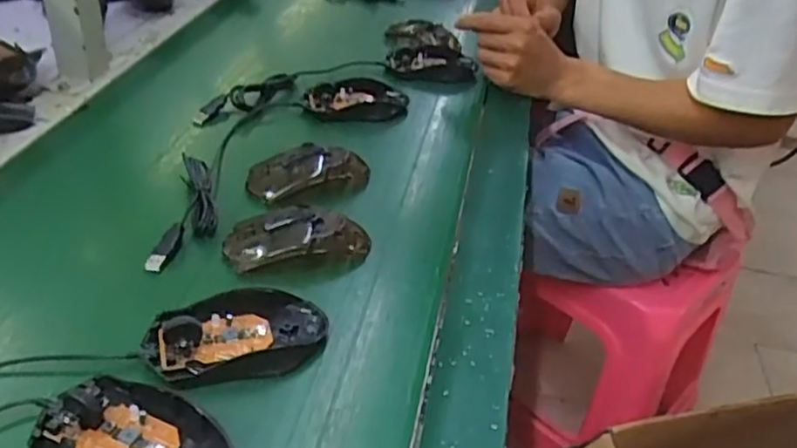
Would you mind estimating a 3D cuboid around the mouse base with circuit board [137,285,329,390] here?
[{"bbox_3d":[-0.103,0.071,0.443,0.112,0.024,0.064,-10,39,-22],"label":"mouse base with circuit board"}]

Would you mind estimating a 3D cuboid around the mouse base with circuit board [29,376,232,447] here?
[{"bbox_3d":[-0.143,0.117,0.372,0.110,0.028,0.064,19,38,16],"label":"mouse base with circuit board"}]

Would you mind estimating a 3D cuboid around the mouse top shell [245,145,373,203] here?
[{"bbox_3d":[-0.080,-0.047,0.606,0.105,0.034,0.048,-8,38,-19],"label":"mouse top shell"}]

